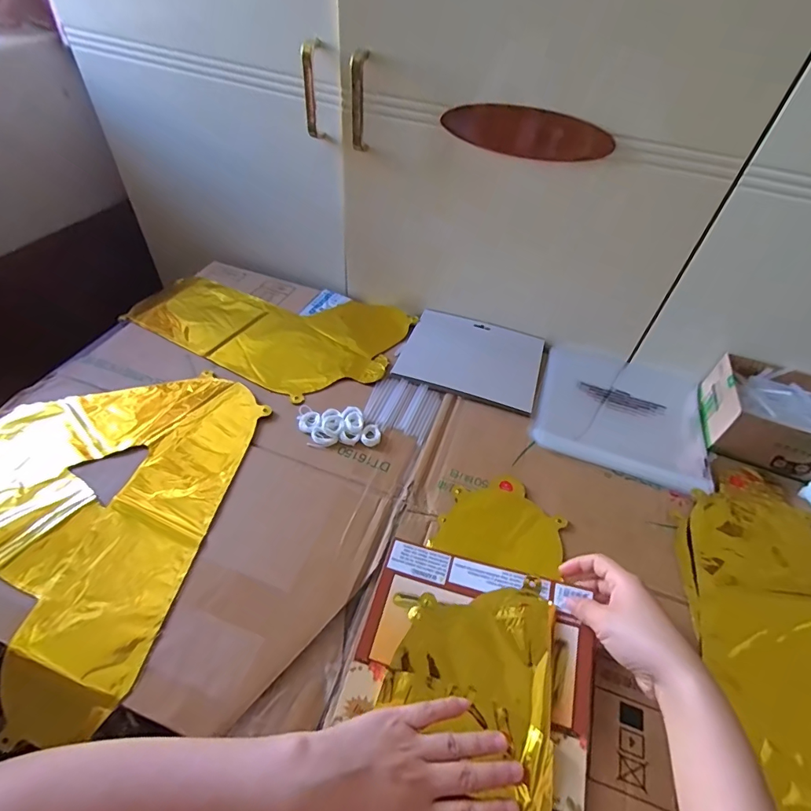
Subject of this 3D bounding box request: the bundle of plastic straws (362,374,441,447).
[{"bbox_3d":[-0.003,0.001,0.559,0.084,0.007,0.105,14,48,7],"label":"bundle of plastic straws"}]

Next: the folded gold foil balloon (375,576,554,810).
[{"bbox_3d":[0.054,0.221,0.367,0.133,0.025,0.157,11,48,4],"label":"folded gold foil balloon"}]

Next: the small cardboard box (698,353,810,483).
[{"bbox_3d":[0.485,0.021,0.548,0.188,0.059,0.136,18,49,10],"label":"small cardboard box"}]

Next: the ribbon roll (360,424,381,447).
[{"bbox_3d":[-0.041,0.035,0.520,0.022,0.007,0.028,8,48,1],"label":"ribbon roll"}]

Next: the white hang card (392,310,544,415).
[{"bbox_3d":[0.097,-0.072,0.635,0.190,0.007,0.158,16,48,8],"label":"white hang card"}]

